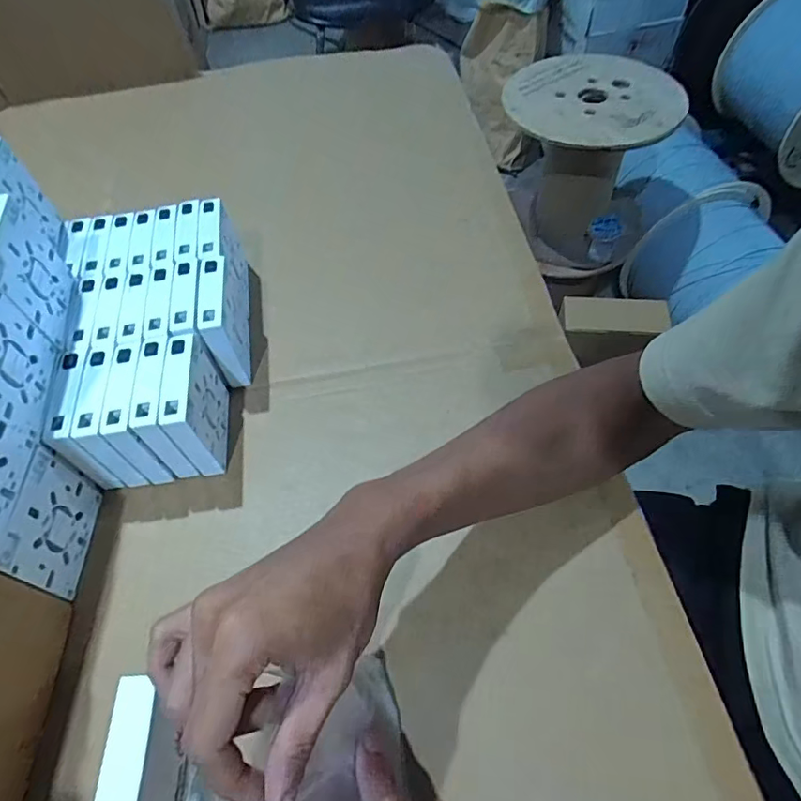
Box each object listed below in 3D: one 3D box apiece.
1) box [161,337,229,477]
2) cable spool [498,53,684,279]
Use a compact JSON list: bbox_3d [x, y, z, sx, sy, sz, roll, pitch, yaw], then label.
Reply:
[{"bbox_3d":[-0.166,0.005,0.437,0.023,0.083,0.086,-9,56,-2],"label":"box"},{"bbox_3d":[0.413,-0.513,1.162,0.356,0.319,0.349,-2,56,2],"label":"cable spool"}]

